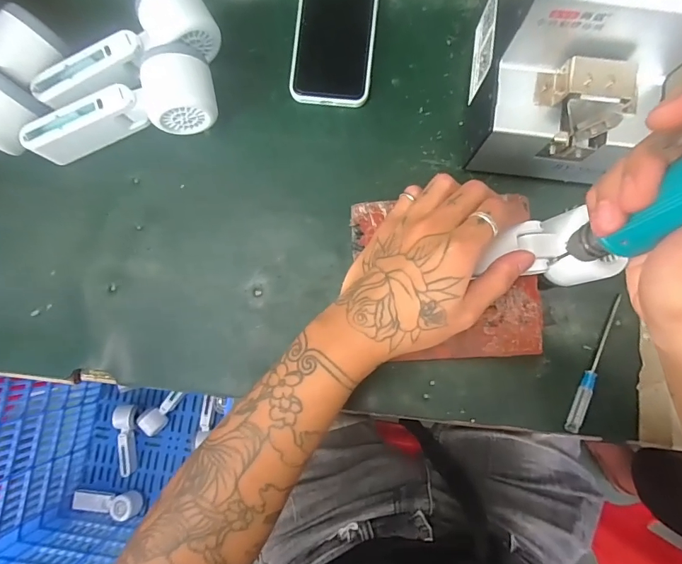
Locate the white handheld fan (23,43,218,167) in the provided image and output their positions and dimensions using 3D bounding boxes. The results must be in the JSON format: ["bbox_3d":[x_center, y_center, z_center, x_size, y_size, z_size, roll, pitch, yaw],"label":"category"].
[{"bbox_3d":[-0.195,-0.157,0.367,0.166,0.052,0.062,-12,82,-1],"label":"white handheld fan"}]

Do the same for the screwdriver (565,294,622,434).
[{"bbox_3d":[0.218,0.069,0.353,0.012,0.006,0.123,24,83,4],"label":"screwdriver"}]

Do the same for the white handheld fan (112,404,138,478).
[{"bbox_3d":[-0.529,0.392,1.026,0.054,0.050,0.171,-2,82,1],"label":"white handheld fan"}]

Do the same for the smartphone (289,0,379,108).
[{"bbox_3d":[-0.005,-0.243,0.394,0.075,0.009,0.150,5,85,4],"label":"smartphone"}]

